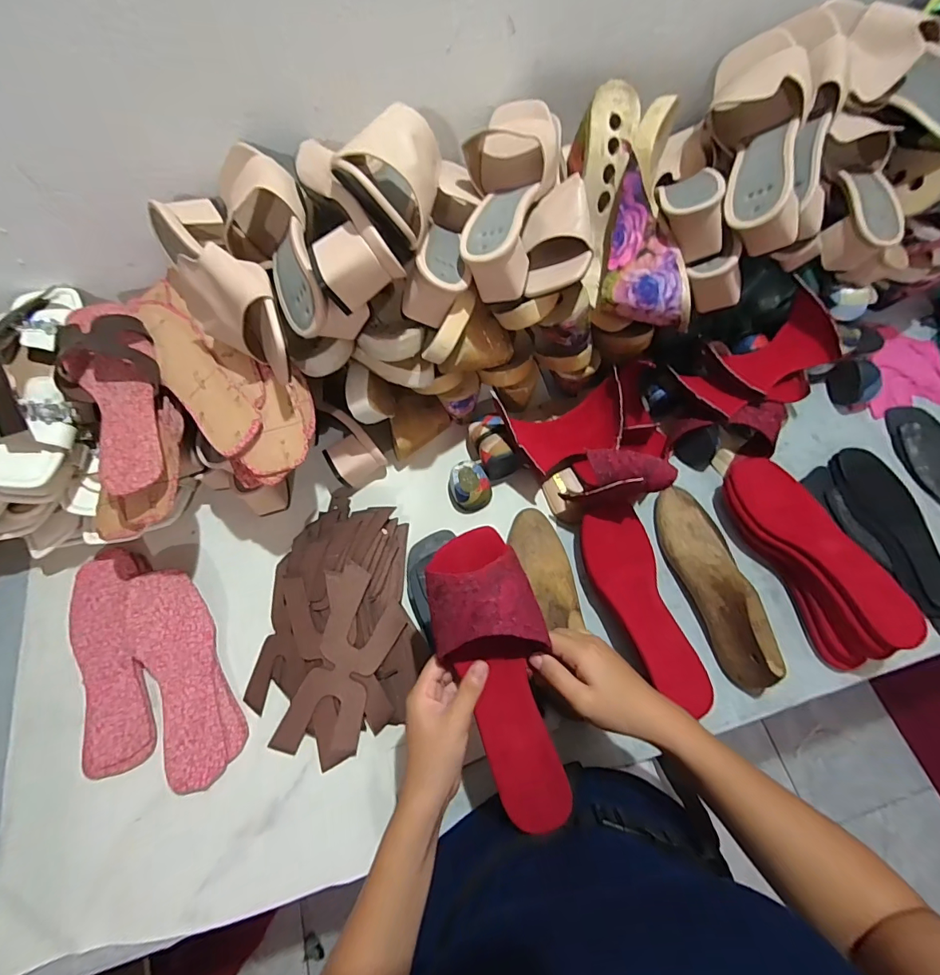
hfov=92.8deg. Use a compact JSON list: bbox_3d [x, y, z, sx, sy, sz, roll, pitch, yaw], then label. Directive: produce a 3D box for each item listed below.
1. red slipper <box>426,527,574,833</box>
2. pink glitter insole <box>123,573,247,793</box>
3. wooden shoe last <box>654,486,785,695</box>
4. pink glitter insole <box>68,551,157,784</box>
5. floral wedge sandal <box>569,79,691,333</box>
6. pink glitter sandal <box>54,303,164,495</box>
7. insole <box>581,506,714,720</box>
[{"bbox_3d":[0.026,0.159,0.373,0.086,0.040,0.241,-15,87,-5],"label":"red slipper"},{"bbox_3d":[-0.326,0.206,0.507,0.081,0.011,0.239,-26,72,-19],"label":"pink glitter insole"},{"bbox_3d":[0.285,0.103,0.514,0.071,0.072,0.236,-7,66,-2],"label":"wooden shoe last"},{"bbox_3d":[-0.419,0.196,0.515,0.078,0.016,0.240,-18,68,-8],"label":"pink glitter insole"},{"bbox_3d":[0.181,-0.298,0.502,0.102,0.101,0.264,-11,88,-3],"label":"floral wedge sandal"},{"bbox_3d":[-0.366,-0.106,0.455,0.088,0.042,0.244,-25,69,-9],"label":"pink glitter sandal"},{"bbox_3d":[0.192,0.130,0.498,0.078,0.018,0.224,-13,68,-4],"label":"insole"}]

